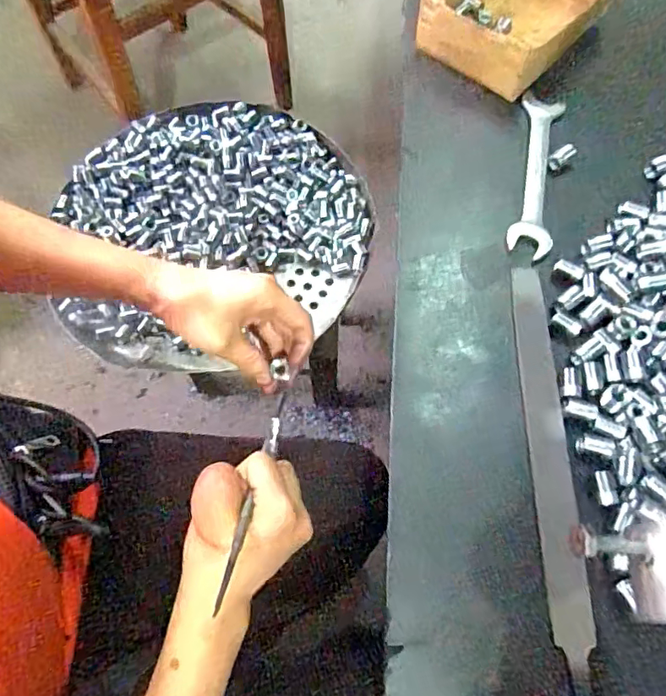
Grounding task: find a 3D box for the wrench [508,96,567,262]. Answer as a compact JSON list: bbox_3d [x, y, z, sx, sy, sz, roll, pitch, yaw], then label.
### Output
[{"bbox_3d":[0.168,-0.145,0.440,0.033,0.007,0.163,13,66,4],"label":"wrench"}]

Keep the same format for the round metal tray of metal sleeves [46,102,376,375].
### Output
[{"bbox_3d":[-0.138,-0.149,0.650,0.358,0.040,0.354,1,66,-2],"label":"round metal tray of metal sleeves"}]

